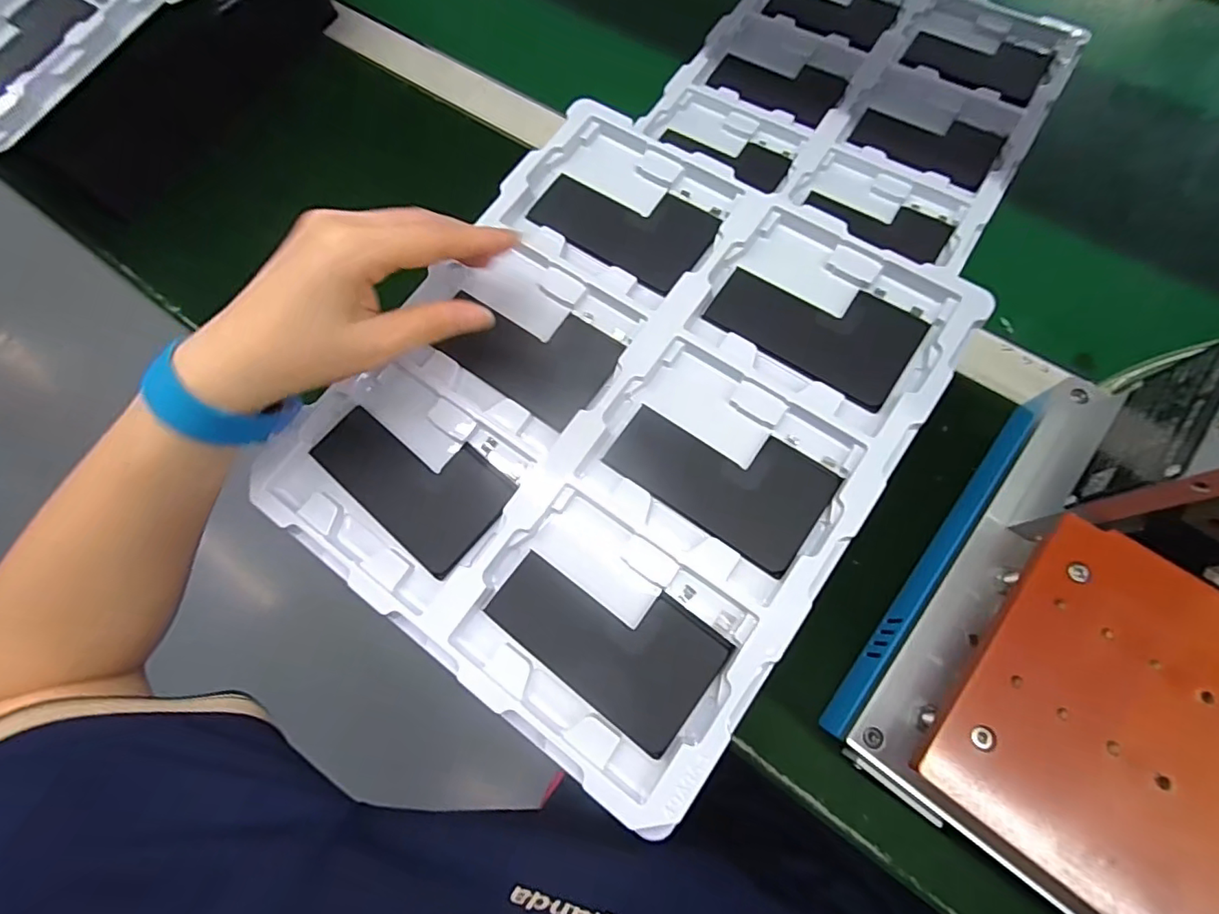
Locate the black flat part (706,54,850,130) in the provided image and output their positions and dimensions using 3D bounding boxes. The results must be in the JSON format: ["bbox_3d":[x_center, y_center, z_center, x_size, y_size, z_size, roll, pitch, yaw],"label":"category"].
[{"bbox_3d":[0.145,-0.322,0.465,0.106,0.010,0.061,32,78,9],"label":"black flat part"}]

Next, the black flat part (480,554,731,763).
[{"bbox_3d":[-0.001,0.085,0.264,0.107,0.009,0.061,36,78,10],"label":"black flat part"}]

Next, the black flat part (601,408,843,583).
[{"bbox_3d":[0.058,0.007,0.281,0.106,0.009,0.061,35,78,9],"label":"black flat part"}]

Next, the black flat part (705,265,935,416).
[{"bbox_3d":[0.113,-0.074,0.298,0.107,0.004,0.062,30,77,8],"label":"black flat part"}]

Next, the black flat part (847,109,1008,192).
[{"bbox_3d":[0.255,-0.256,0.433,0.106,0.007,0.063,30,77,8],"label":"black flat part"}]

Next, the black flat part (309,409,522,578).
[{"bbox_3d":[-0.108,0.010,0.296,0.107,0.010,0.061,38,78,10],"label":"black flat part"}]

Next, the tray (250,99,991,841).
[{"bbox_3d":[0.006,-0.030,0.292,0.267,0.026,0.309,35,78,9],"label":"tray"}]

